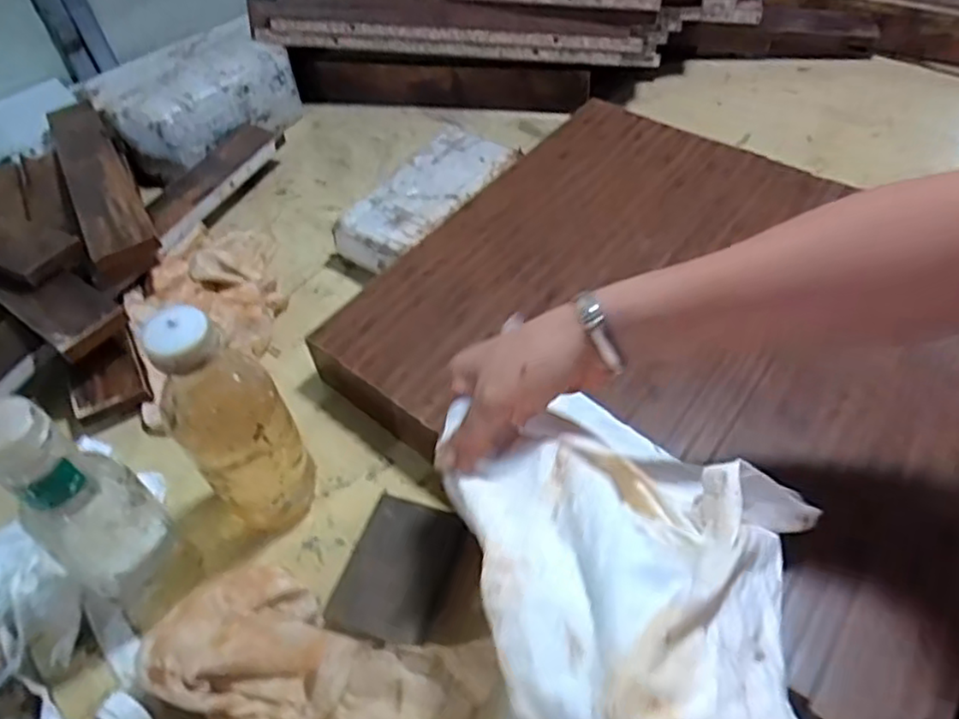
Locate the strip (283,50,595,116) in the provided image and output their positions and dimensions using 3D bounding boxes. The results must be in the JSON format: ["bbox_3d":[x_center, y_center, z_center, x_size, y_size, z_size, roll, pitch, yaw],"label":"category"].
[{"bbox_3d":[-0.059,-0.374,0.911,0.396,0.080,0.023,7,51,12],"label":"strip"}]

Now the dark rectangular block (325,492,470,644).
[{"bbox_3d":[-0.056,0.153,0.483,0.072,0.031,0.100,13,53,15],"label":"dark rectangular block"}]

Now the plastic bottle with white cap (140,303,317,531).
[{"bbox_3d":[-0.172,0.045,0.471,0.078,0.209,0.069,-28,53,-17],"label":"plastic bottle with white cap"}]

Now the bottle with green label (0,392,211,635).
[{"bbox_3d":[-0.236,0.101,0.432,0.062,0.204,0.071,29,58,25],"label":"bottle with green label"}]

